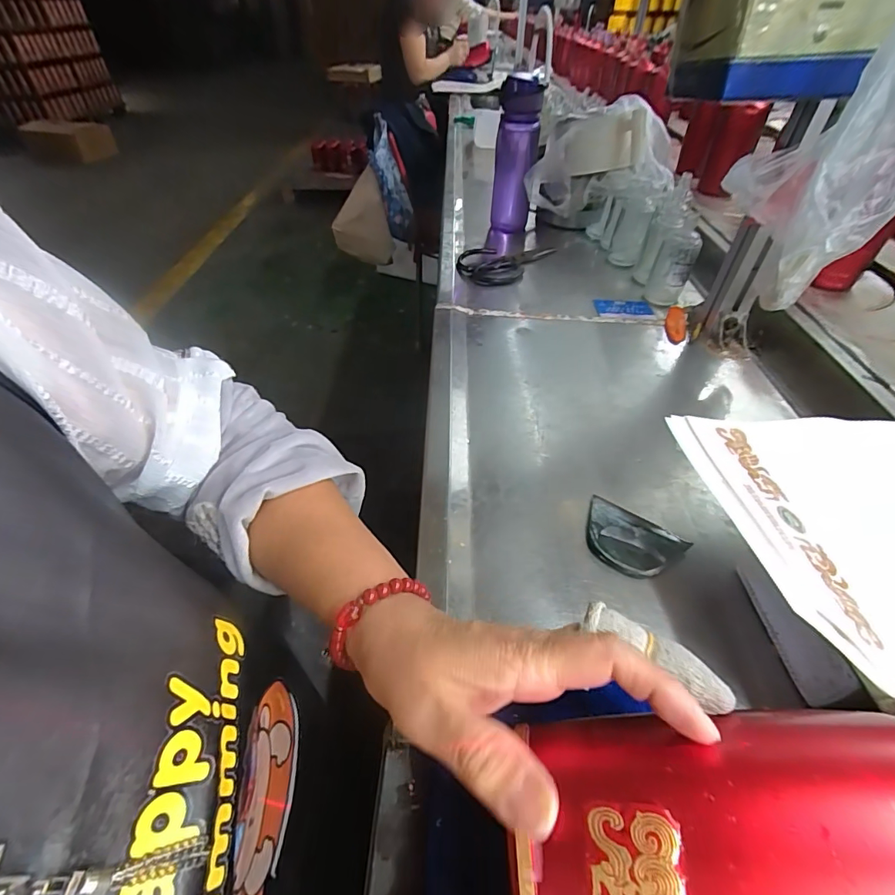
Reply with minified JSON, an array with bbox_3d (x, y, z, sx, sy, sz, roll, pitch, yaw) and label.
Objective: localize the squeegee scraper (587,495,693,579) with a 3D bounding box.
[{"bbox_3d":[0.150,0.081,0.375,0.079,0.016,0.060,27,51,23],"label":"squeegee scraper"}]

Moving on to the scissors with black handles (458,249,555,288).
[{"bbox_3d":[0.092,-0.321,0.764,0.106,0.016,0.176,25,50,23],"label":"scissors with black handles"}]

